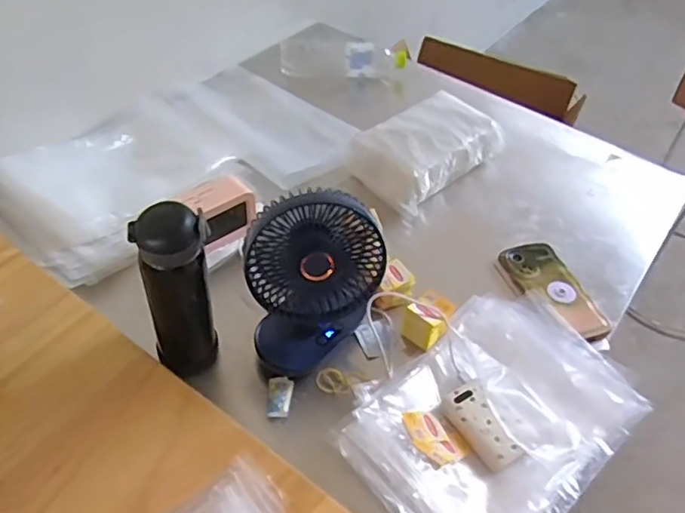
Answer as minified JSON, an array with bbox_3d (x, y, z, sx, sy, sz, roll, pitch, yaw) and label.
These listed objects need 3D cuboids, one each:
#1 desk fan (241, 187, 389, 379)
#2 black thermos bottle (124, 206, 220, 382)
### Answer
[{"bbox_3d":[-0.033,0.025,0.661,0.143,0.191,0.088,-19,51,-20],"label":"desk fan"},{"bbox_3d":[-0.168,0.039,0.631,0.070,0.211,0.055,-13,49,-15],"label":"black thermos bottle"}]

